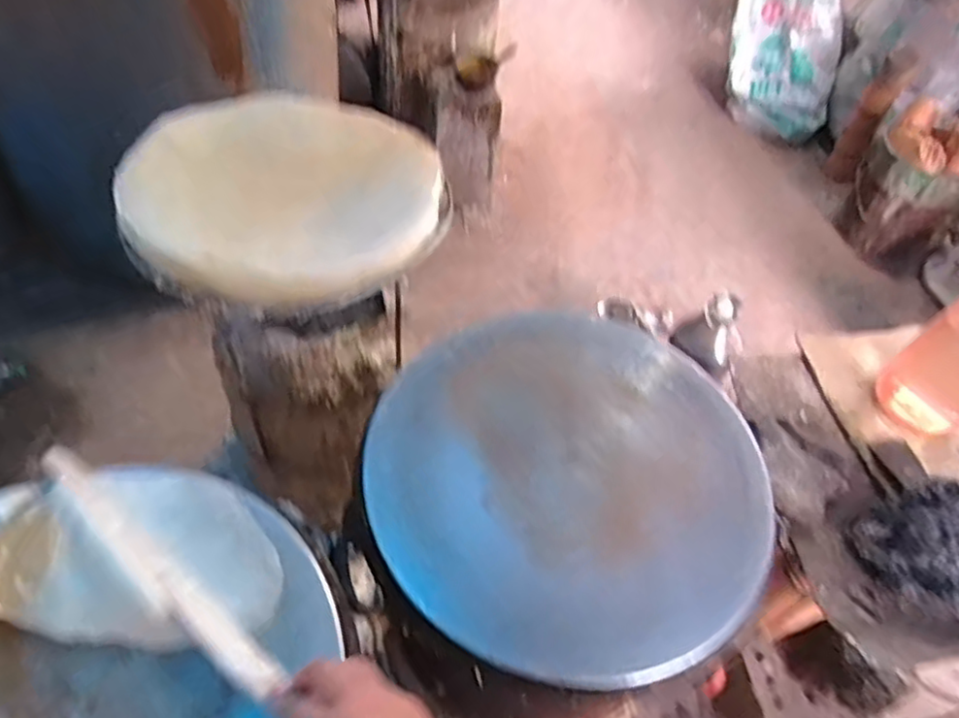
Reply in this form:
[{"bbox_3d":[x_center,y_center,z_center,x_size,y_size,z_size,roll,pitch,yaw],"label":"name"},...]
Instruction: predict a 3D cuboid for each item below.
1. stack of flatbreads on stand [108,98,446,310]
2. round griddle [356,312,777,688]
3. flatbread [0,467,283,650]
[{"bbox_3d":[-0.227,-0.228,0.822,0.361,0.057,0.410,0,50,-7],"label":"stack of flatbreads on stand"},{"bbox_3d":[0.084,0.100,0.629,0.356,0.031,0.352,3,50,-4],"label":"round griddle"},{"bbox_3d":[-0.255,0.139,0.511,0.210,0.028,0.139,11,45,-5],"label":"flatbread"}]

